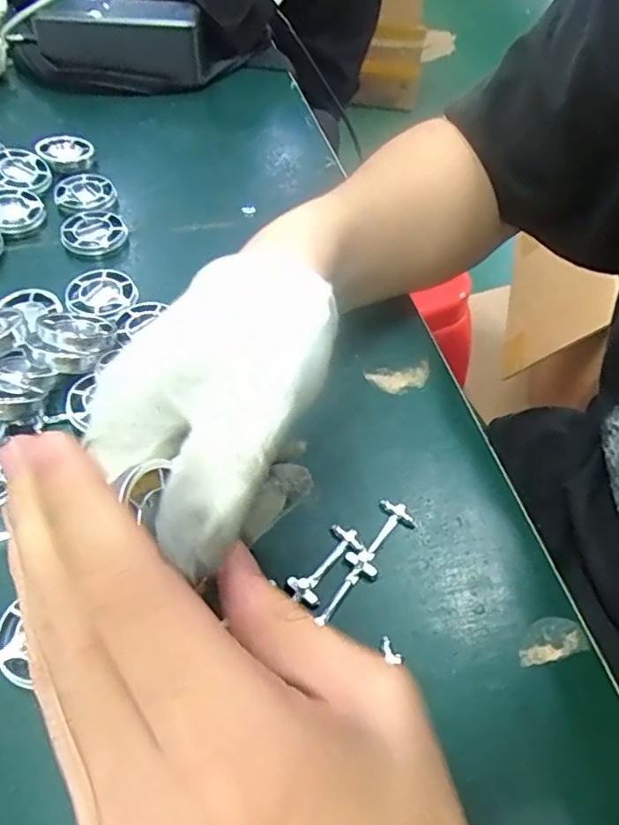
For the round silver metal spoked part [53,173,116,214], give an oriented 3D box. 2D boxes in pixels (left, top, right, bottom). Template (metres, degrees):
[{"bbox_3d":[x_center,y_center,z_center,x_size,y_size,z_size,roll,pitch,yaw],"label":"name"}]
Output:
[{"bbox_3d":[-0.151,-0.149,0.399,0.041,0.004,0.039,3,53,-4],"label":"round silver metal spoked part"}]

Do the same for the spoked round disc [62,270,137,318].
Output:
[{"bbox_3d":[-0.119,-0.067,0.339,0.038,0.006,0.039,3,53,-4],"label":"spoked round disc"}]

